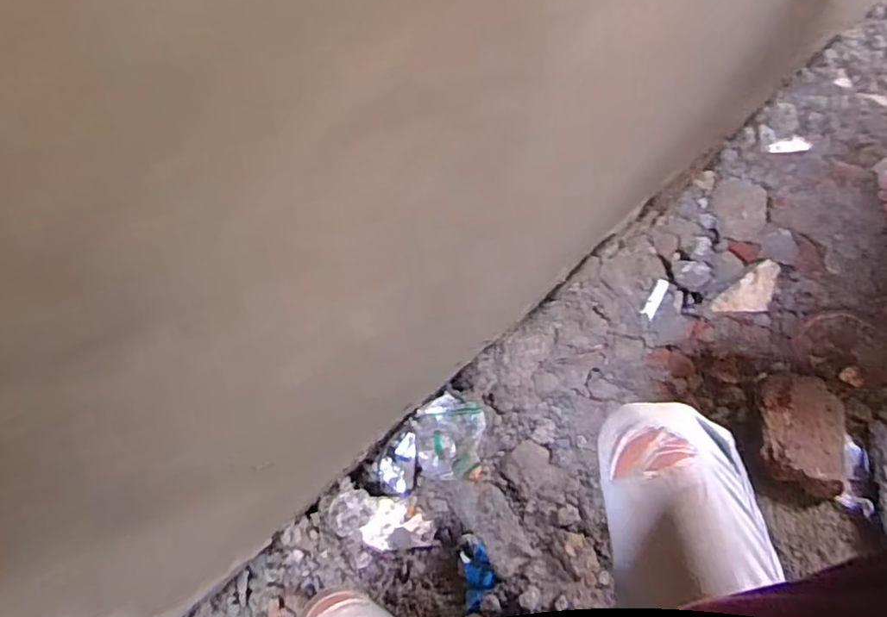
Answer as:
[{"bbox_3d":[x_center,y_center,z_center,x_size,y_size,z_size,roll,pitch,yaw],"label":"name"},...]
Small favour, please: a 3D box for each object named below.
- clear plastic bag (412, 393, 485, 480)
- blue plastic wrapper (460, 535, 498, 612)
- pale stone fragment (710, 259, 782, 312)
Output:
[{"bbox_3d":[0.007,0.189,0.929,0.094,0.025,0.119,6,88,-5],"label":"clear plastic bag"},{"bbox_3d":[0.049,0.366,0.878,0.043,0.033,0.089,-6,66,0],"label":"blue plastic wrapper"},{"bbox_3d":[0.485,-0.021,0.994,0.132,0.019,0.057,-37,70,-13],"label":"pale stone fragment"}]

